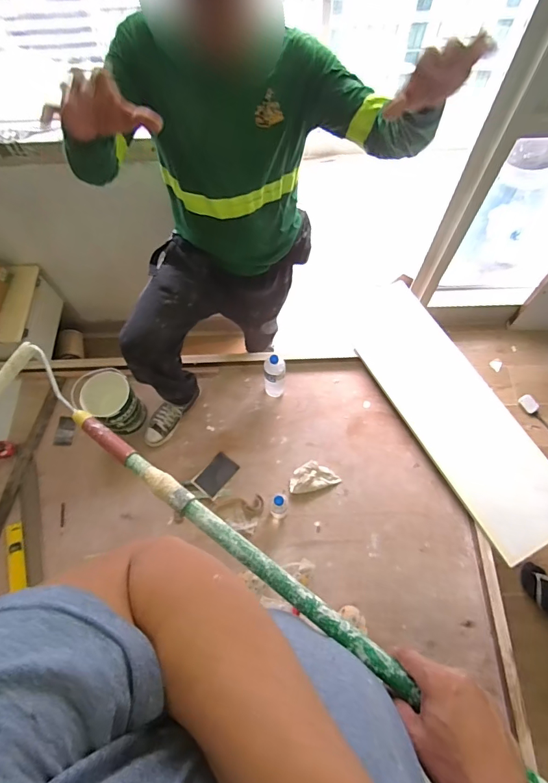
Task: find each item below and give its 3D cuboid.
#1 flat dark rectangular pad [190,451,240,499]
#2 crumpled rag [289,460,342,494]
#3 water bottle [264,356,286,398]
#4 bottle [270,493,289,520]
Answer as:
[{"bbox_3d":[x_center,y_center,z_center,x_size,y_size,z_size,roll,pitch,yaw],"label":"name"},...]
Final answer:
[{"bbox_3d":[-0.213,0.311,1.524,0.105,0.031,0.154,37,73,16],"label":"flat dark rectangular pad"},{"bbox_3d":[0.141,0.309,1.495,0.185,0.060,0.108,-20,68,-6],"label":"crumpled rag"},{"bbox_3d":[0.005,-0.057,1.565,0.085,0.260,0.084,-7,67,-1],"label":"water bottle"},{"bbox_3d":[0.018,0.386,1.379,0.064,0.228,0.059,-1,67,2],"label":"bottle"}]

